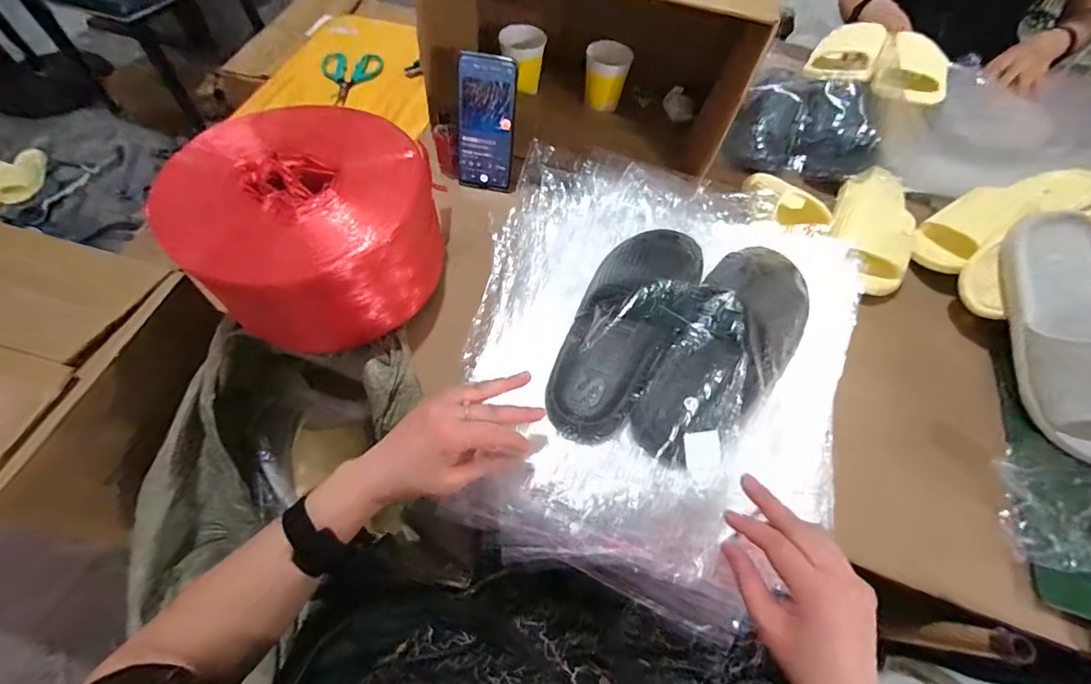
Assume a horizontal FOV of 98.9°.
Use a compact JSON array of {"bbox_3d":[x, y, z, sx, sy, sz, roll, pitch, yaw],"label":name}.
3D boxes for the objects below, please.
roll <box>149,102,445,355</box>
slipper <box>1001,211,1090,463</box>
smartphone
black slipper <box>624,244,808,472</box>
[{"bbox_3d":[-0.257,-0.130,0.514,0.269,0.114,0.239,31,62,15],"label":"roll"},{"bbox_3d":[0.571,-0.009,0.488,0.085,0.091,0.265,2,72,-2],"label":"slipper"},{"bbox_3d":[-0.076,-0.278,0.606,0.068,0.162,0.010,6,41,-5],"label":"smartphone"},{"bbox_3d":[0.183,0.008,0.451,0.110,0.067,0.275,30,62,14],"label":"black slipper"}]

